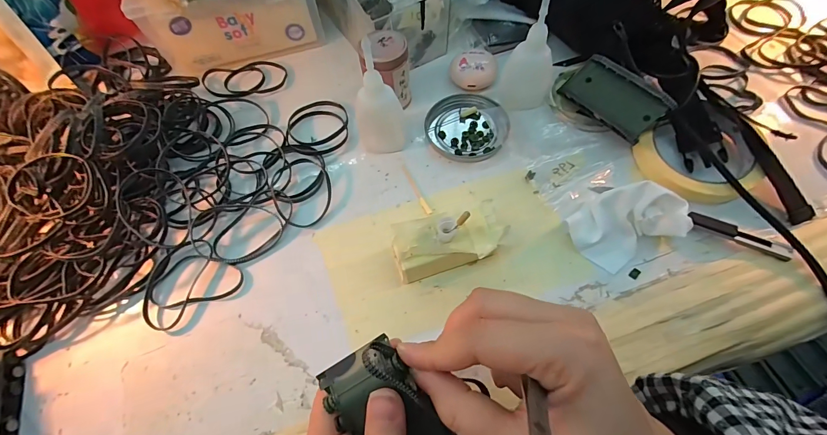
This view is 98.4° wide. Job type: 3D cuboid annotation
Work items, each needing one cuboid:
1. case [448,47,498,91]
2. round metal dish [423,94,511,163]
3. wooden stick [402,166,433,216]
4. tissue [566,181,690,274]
[{"bbox_3d":[0.063,-0.153,0.370,0.047,0.020,0.042,-8,61,0],"label":"case"},{"bbox_3d":[0.051,-0.087,0.347,0.080,0.009,0.074,-2,61,3],"label":"round metal dish"},{"bbox_3d":[0.002,-0.025,0.321,0.006,0.004,0.058,-25,65,-9],"label":"wooden stick"},{"bbox_3d":[0.165,0.003,0.275,0.080,0.033,0.053,-23,62,-8],"label":"tissue"}]

